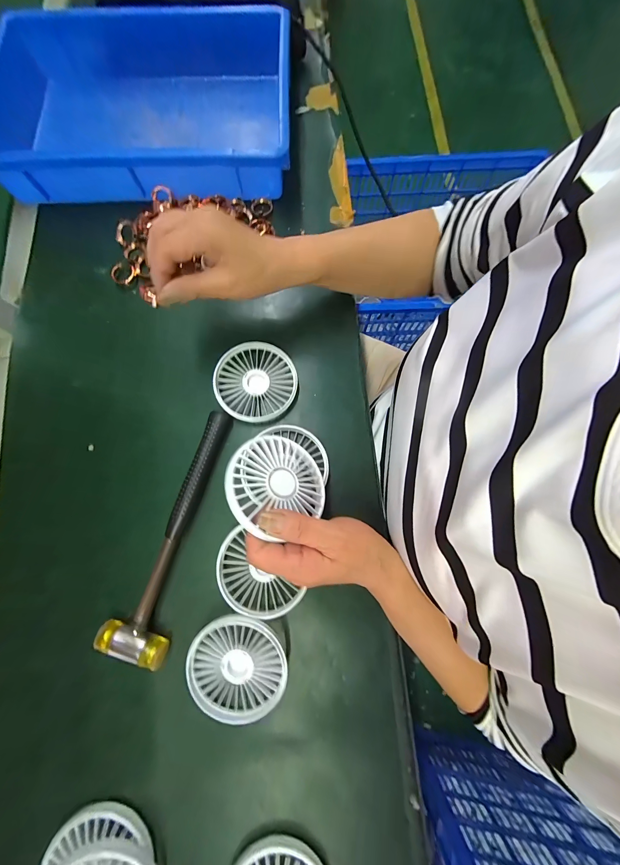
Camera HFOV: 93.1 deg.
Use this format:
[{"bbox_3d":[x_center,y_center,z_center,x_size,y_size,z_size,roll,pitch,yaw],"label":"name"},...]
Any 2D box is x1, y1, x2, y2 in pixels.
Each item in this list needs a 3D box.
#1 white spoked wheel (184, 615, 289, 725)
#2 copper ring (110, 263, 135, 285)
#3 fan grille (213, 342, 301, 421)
[{"bbox_3d":[-0.066,0.212,0.268,0.087,0.026,0.085,0,79,0],"label":"white spoked wheel"},{"bbox_3d":[-0.226,-0.194,0.356,0.023,0.004,0.027,28,92,-15],"label":"copper ring"},{"bbox_3d":[-0.060,-0.055,0.328,0.086,0.017,0.088,0,79,0],"label":"fan grille"}]

